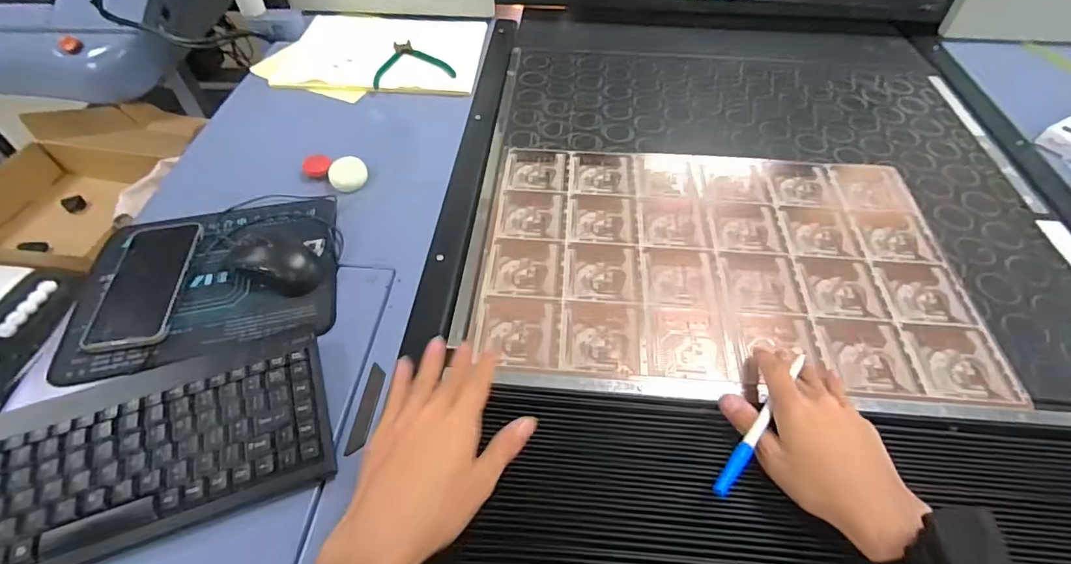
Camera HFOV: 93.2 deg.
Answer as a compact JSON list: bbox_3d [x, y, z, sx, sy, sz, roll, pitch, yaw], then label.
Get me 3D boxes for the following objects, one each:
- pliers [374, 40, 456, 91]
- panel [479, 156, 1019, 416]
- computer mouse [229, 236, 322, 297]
[{"bbox_3d":[-0.202,-0.356,0.819,0.123,0.013,0.122,-13,53,-10],"label":"pliers"},{"bbox_3d":[0.206,-0.035,0.574,0.504,0.007,0.330,4,52,4],"label":"panel"},{"bbox_3d":[-0.271,-0.023,0.537,0.091,0.033,0.052,20,54,16],"label":"computer mouse"}]

